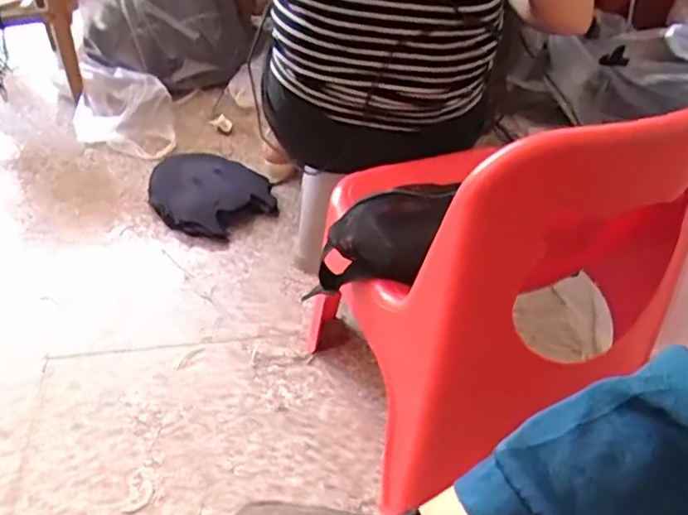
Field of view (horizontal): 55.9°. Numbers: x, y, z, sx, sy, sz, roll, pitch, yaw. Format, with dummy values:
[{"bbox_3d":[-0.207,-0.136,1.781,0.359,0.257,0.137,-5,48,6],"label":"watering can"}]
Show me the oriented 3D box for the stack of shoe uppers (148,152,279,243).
[{"bbox_3d":[-0.280,-0.137,1.352,0.265,0.088,0.209,-1,41,-5],"label":"stack of shoe uppers"}]

